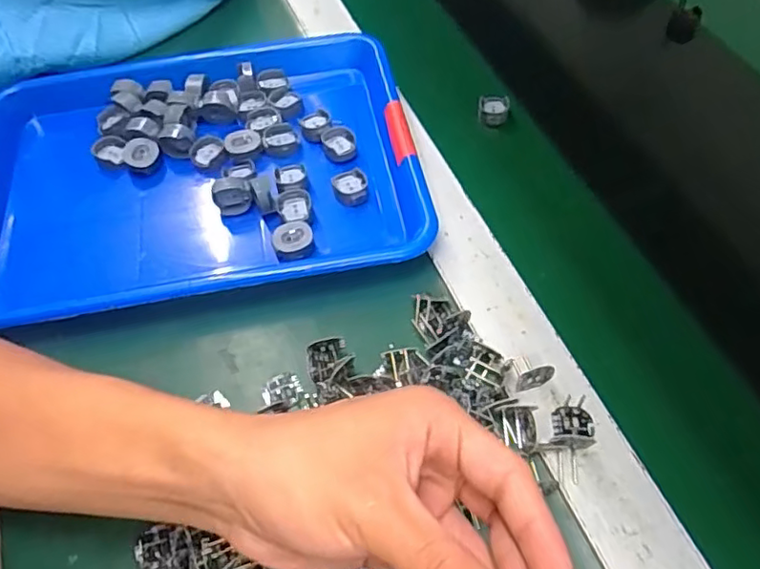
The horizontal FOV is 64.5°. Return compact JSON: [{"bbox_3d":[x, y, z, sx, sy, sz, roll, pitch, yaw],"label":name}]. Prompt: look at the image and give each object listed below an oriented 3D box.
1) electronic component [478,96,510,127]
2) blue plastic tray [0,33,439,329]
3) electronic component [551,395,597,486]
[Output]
[{"bbox_3d":[0.097,-0.150,0.517,0.026,0.011,0.030,12,57,10],"label":"electronic component"},{"bbox_3d":[-0.155,-0.087,0.459,0.352,0.034,0.243,-10,56,-5],"label":"blue plastic tray"},{"bbox_3d":[0.110,0.086,0.342,0.024,0.012,0.049,10,56,9],"label":"electronic component"}]

